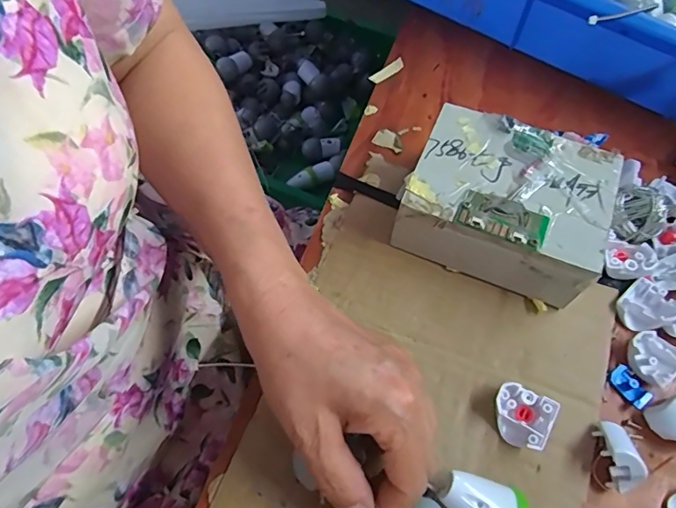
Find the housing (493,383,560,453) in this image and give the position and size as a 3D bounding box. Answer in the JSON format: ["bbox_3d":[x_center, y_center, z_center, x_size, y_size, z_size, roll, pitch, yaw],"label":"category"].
[{"bbox_3d":[0.107,0.095,0.289,0.033,0.018,0.030,30,66,12],"label":"housing"}]

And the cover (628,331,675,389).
[{"bbox_3d":[0.203,0.064,0.312,0.032,0.013,0.032,-33,70,-17],"label":"cover"}]

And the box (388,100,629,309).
[{"bbox_3d":[0.110,-0.035,0.332,0.122,0.058,0.099,22,65,8],"label":"box"}]

